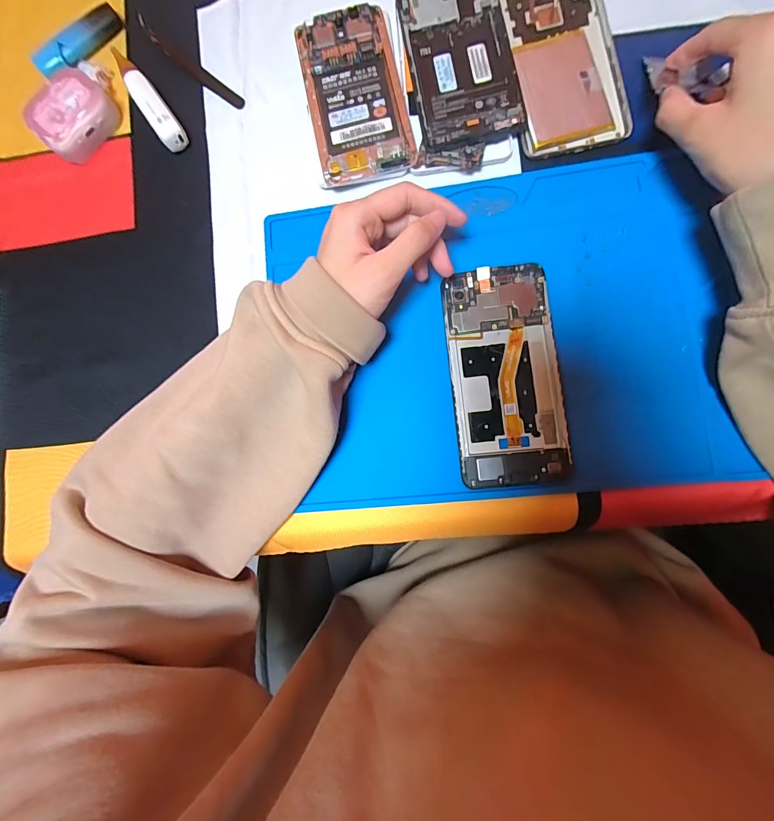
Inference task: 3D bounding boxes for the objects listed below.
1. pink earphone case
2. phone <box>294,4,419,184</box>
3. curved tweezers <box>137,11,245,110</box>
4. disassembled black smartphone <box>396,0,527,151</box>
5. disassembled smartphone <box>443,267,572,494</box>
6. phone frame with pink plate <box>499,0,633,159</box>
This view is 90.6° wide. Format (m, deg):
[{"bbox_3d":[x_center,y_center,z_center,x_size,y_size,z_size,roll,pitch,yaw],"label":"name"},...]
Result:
[{"bbox_3d":[-0.261,-0.246,0.318,0.050,0.026,0.063,42,91,9],"label":"pink earphone case"},{"bbox_3d":[-0.024,-0.239,0.293,0.072,0.015,0.137,-12,83,6],"label":"phone"},{"bbox_3d":[-0.166,-0.288,0.317,0.125,0.006,0.013,41,90,9],"label":"curved tweezers"},{"bbox_3d":[0.053,-0.266,0.286,0.073,0.011,0.146,-10,83,6],"label":"disassembled black smartphone"},{"bbox_3d":[0.080,-0.025,0.260,0.070,0.007,0.147,-6,84,6],"label":"disassembled smartphone"},{"bbox_3d":[0.127,-0.263,0.277,0.072,0.006,0.152,-8,84,6],"label":"phone frame with pink plate"}]

